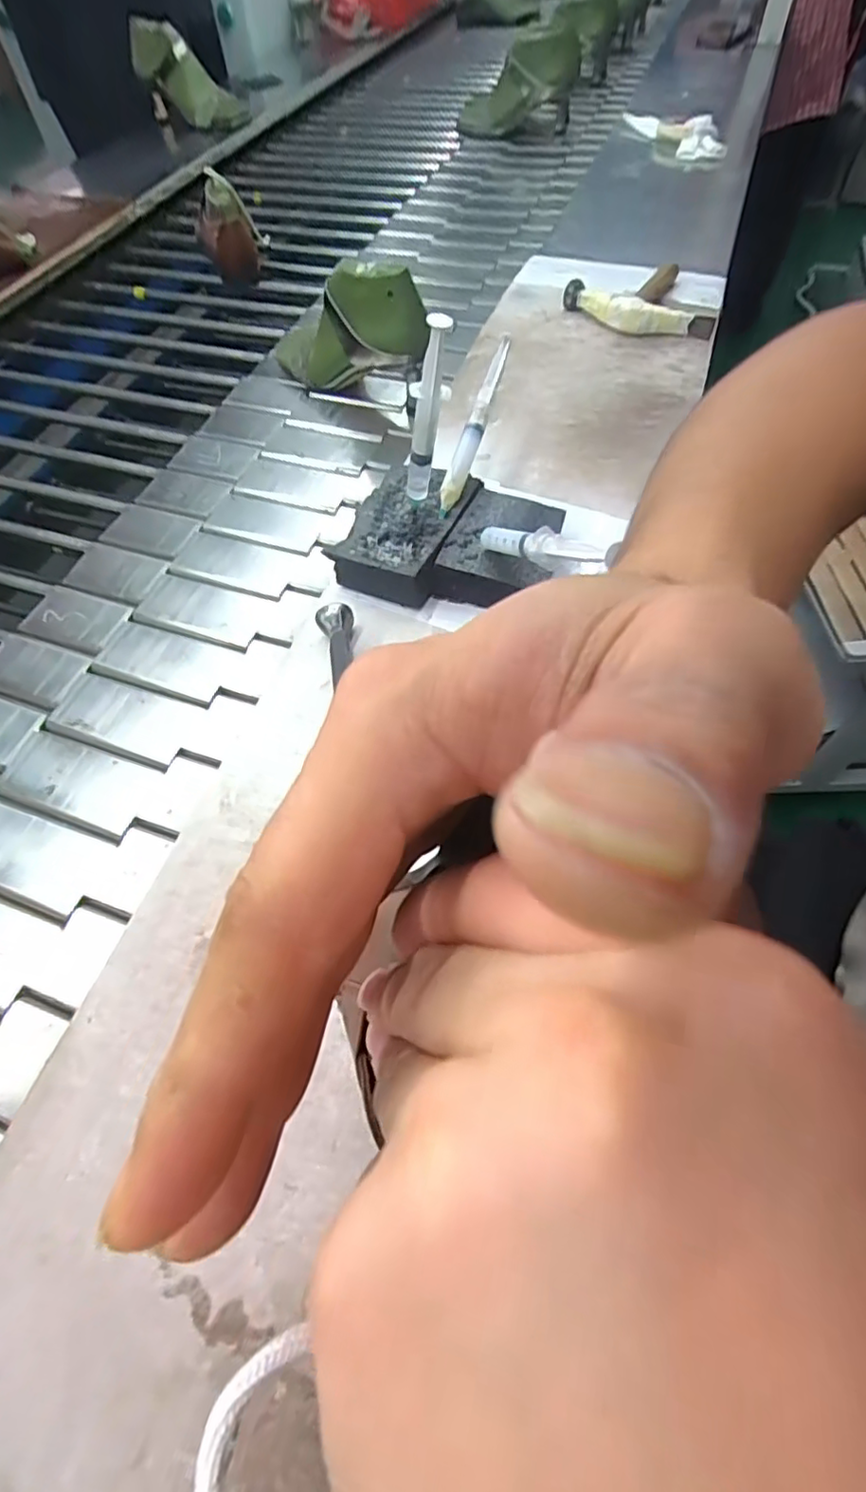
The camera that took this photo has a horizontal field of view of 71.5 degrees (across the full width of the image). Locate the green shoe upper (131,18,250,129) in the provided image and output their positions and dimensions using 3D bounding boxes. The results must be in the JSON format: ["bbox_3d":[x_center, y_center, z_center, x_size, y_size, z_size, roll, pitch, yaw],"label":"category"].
[{"bbox_3d":[-0.483,-1.314,1.196,0.241,0.103,0.041,31,61,-11],"label":"green shoe upper"}]

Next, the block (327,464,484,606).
[{"bbox_3d":[-0.019,-0.177,0.493,0.080,0.033,0.124,18,61,15],"label":"block"}]

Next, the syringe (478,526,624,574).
[{"bbox_3d":[0.066,-0.131,0.399,0.020,0.023,0.139,-31,34,-15],"label":"syringe"}]

